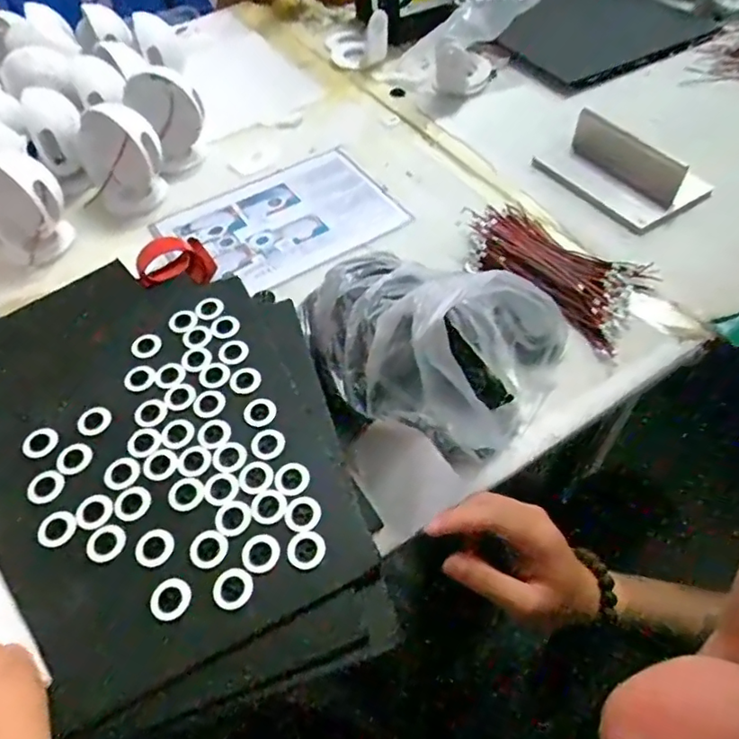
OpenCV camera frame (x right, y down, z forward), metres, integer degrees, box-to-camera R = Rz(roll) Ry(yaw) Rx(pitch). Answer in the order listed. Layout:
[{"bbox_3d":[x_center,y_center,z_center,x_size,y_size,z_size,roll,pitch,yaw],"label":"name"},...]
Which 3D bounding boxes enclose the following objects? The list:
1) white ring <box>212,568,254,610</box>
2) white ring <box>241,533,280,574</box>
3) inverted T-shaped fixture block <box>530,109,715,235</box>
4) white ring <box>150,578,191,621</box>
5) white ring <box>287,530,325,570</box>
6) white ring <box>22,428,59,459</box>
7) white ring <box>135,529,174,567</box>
[{"bbox_3d":[-0.101,0.160,0.406,0.027,0.004,0.028,-2,54,3],"label":"white ring"},{"bbox_3d":[-0.083,0.140,0.423,0.028,0.005,0.028,-2,54,3],"label":"white ring"},{"bbox_3d":[0.339,-0.283,0.759,0.139,0.065,0.223,-33,58,-18],"label":"inverted T-shaped fixture block"},{"bbox_3d":[-0.146,0.168,0.406,0.028,0.004,0.029,-2,54,3],"label":"white ring"},{"bbox_3d":[-0.048,0.137,0.423,0.030,0.004,0.028,-2,54,3],"label":"white ring"},{"bbox_3d":[-0.291,0.065,0.489,0.031,0.006,0.028,-20,55,-10],"label":"white ring"},{"bbox_3d":[-0.166,0.137,0.428,0.029,0.004,0.029,-2,54,3],"label":"white ring"}]

